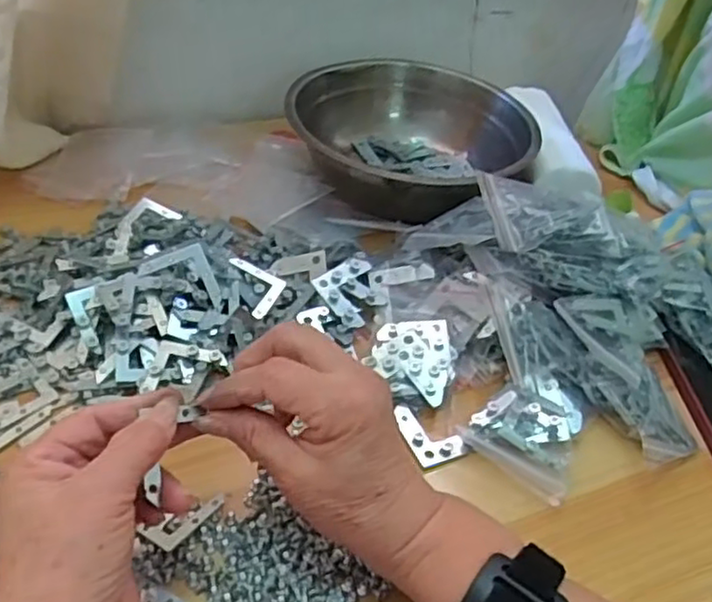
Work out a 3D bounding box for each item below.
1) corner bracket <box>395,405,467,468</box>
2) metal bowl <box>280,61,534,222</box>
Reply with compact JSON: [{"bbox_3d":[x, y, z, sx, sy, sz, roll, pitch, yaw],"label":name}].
[{"bbox_3d":[0.043,0.076,0.402,0.027,0.005,0.043,-12,45,-21],"label":"corner bracket"},{"bbox_3d":[0.042,-0.138,0.584,0.194,0.072,0.183,5,42,-4],"label":"metal bowl"}]

